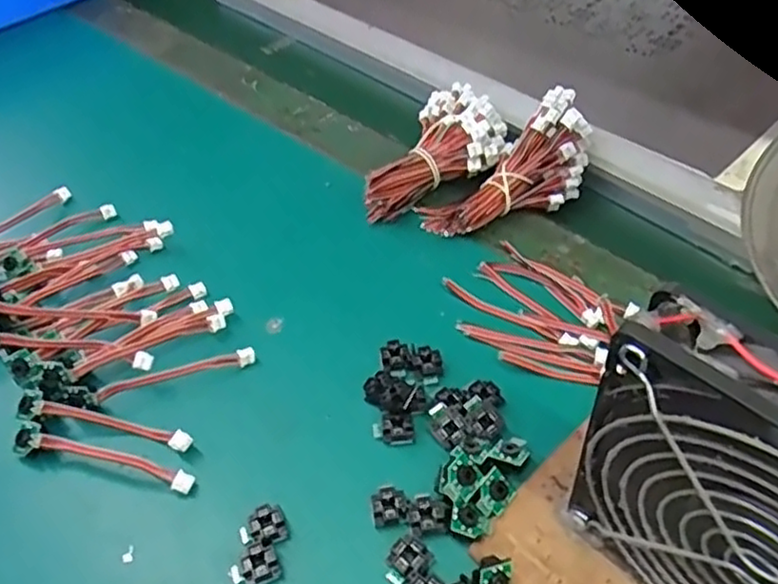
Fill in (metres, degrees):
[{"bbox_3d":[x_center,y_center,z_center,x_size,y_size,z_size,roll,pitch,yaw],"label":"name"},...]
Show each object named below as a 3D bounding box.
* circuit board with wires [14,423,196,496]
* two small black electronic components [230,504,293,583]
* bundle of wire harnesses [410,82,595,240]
[{"bbox_3d":[-0.126,0.074,0.305,0.085,0.012,0.013,8,48,12],"label":"circuit board with wires"},{"bbox_3d":[-0.051,0.102,0.275,0.019,0.010,0.030,2,47,7],"label":"two small black electronic components"},{"bbox_3d":[0.073,-0.067,0.400,0.119,0.038,0.048,-37,53,-6],"label":"bundle of wire harnesses"}]

